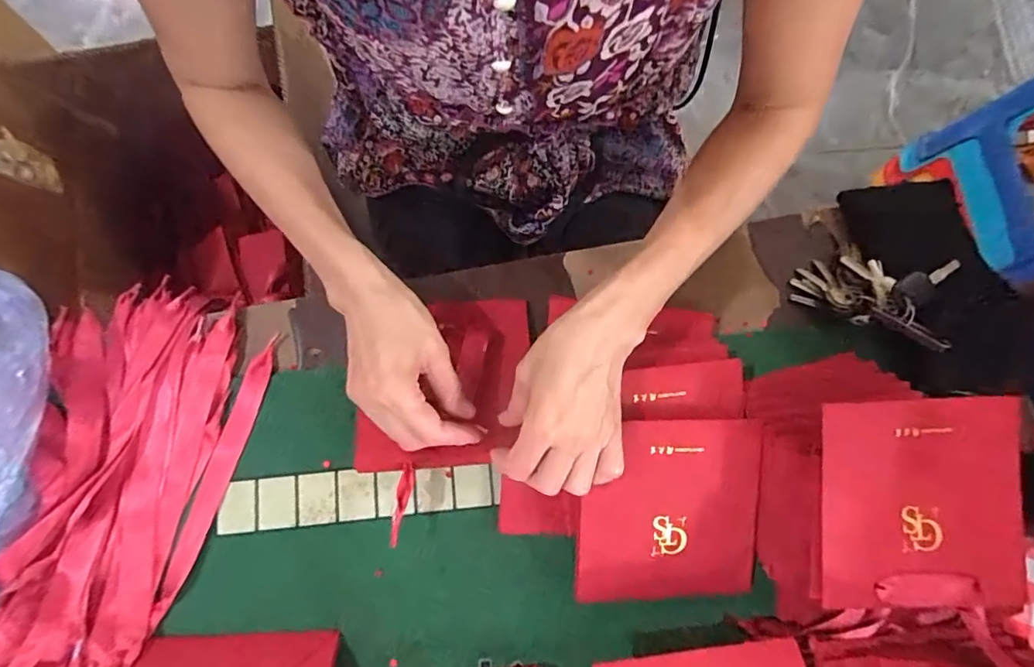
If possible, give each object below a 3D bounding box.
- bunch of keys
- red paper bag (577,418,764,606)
[{"bbox_3d":[0.311,-0.040,0.446,0.112,0.051,0.087,22,78,4],"label":"bunch of keys"},{"bbox_3d":[0.115,0.135,0.391,0.137,0.008,0.140,1,96,-5],"label":"red paper bag"}]

